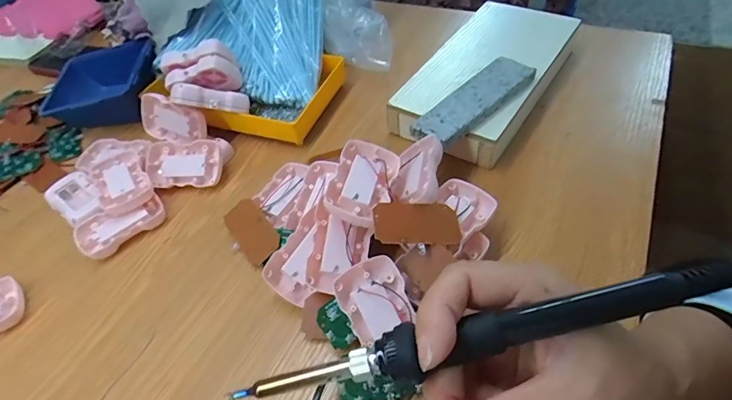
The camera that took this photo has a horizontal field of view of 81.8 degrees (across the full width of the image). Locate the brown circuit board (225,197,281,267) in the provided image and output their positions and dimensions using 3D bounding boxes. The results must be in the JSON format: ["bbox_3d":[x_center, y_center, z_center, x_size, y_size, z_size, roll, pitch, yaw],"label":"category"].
[{"bbox_3d":[-0.111,0.031,0.415,0.038,0.005,0.065,-43,66,-5],"label":"brown circuit board"}]

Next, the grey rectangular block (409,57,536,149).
[{"bbox_3d":[0.117,-0.105,0.449,0.151,0.021,0.050,-38,56,-24],"label":"grey rectangular block"}]

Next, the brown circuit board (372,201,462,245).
[{"bbox_3d":[0.043,0.019,0.356,0.074,0.004,0.038,4,58,-13],"label":"brown circuit board"}]

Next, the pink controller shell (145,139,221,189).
[{"bbox_3d":[-0.209,-0.041,0.489,0.087,0.018,0.054,-3,82,5],"label":"pink controller shell"}]

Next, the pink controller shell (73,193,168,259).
[{"bbox_3d":[-0.260,0.023,0.450,0.087,0.015,0.049,-37,55,-23],"label":"pink controller shell"}]

